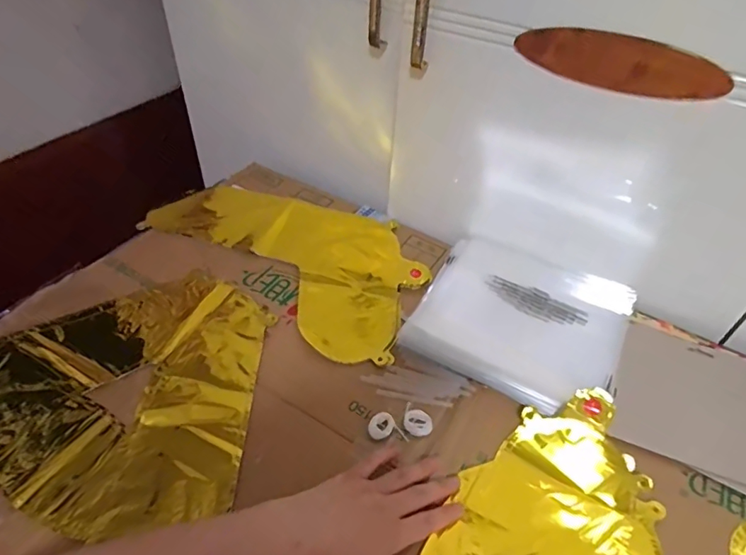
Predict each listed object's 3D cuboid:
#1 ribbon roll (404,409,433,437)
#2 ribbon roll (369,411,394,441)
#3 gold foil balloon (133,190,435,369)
[{"bbox_3d":[0.044,0.142,0.482,0.027,0.004,0.029,2,45,-2],"label":"ribbon roll"},{"bbox_3d":[0.008,0.144,0.481,0.023,0.004,0.029,26,49,20],"label":"ribbon roll"},{"bbox_3d":[-0.113,-0.043,0.653,0.391,0.009,0.212,26,49,20],"label":"gold foil balloon"}]

